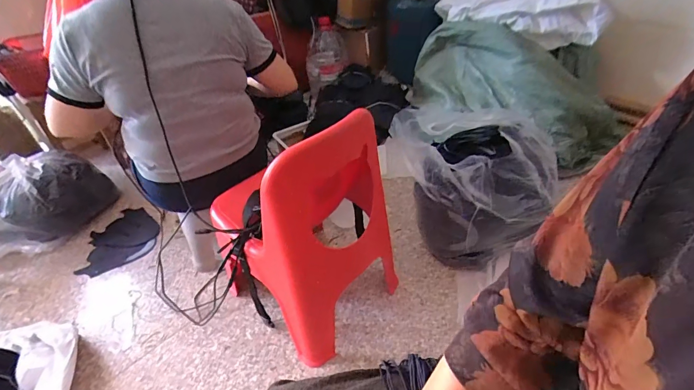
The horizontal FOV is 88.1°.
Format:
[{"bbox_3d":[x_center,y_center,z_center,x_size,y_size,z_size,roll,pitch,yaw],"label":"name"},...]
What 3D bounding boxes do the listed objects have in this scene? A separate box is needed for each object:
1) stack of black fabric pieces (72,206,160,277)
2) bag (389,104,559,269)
[{"bbox_3d":[-0.861,0.157,1.374,0.255,0.017,0.334,-21,39,-18],"label":"stack of black fabric pieces"},{"bbox_3d":[0.416,-0.063,1.223,0.410,0.345,0.542,-10,39,-5],"label":"bag"}]

